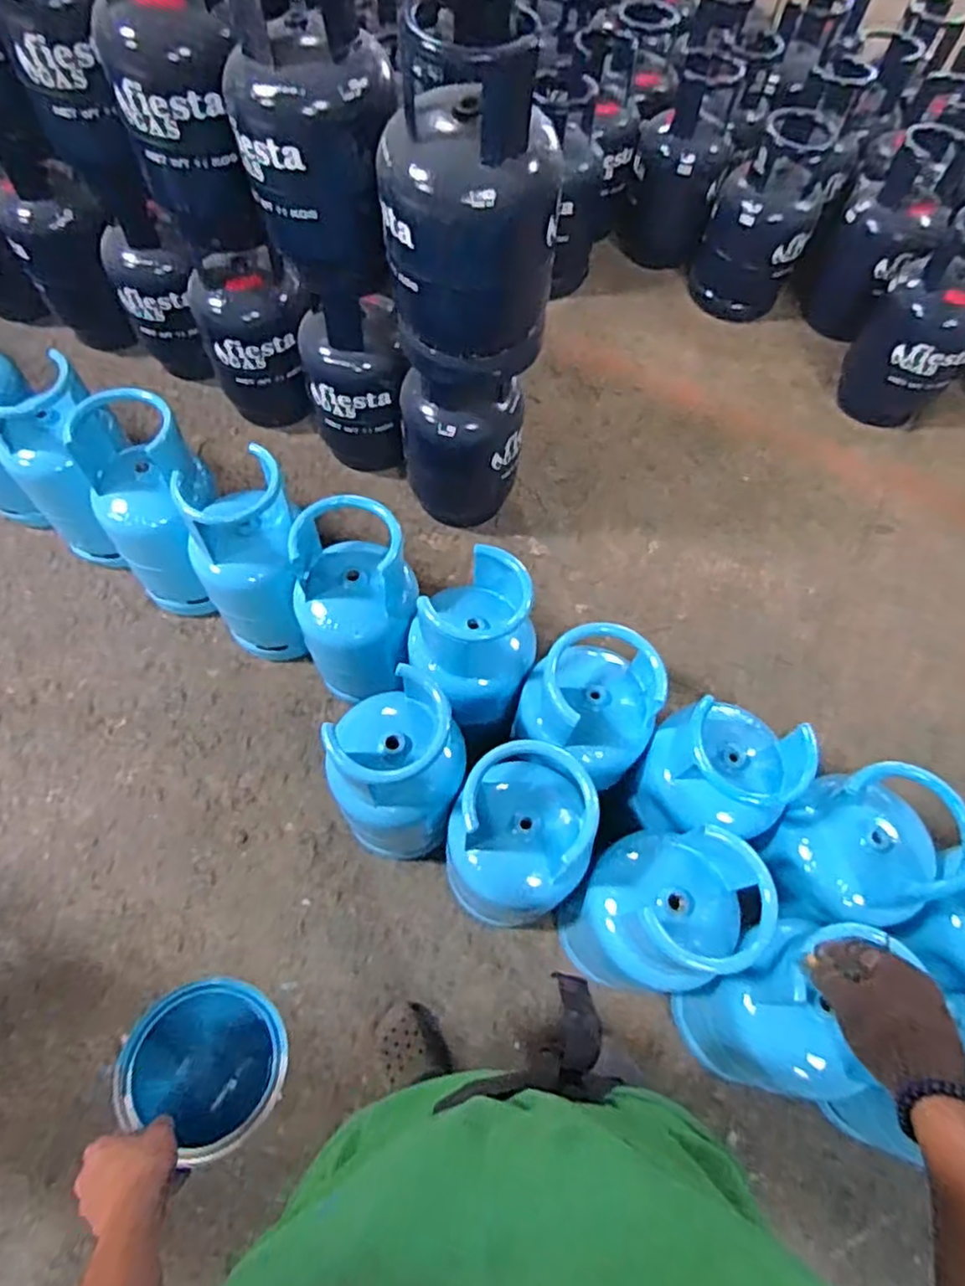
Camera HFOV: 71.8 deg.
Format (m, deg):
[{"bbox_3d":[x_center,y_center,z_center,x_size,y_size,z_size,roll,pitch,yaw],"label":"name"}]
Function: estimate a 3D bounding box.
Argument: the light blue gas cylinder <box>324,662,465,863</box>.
[{"bbox_3d":[-0.158,0.234,1.260,0.229,0.464,0.256,4,63,-1],"label":"light blue gas cylinder"}]

